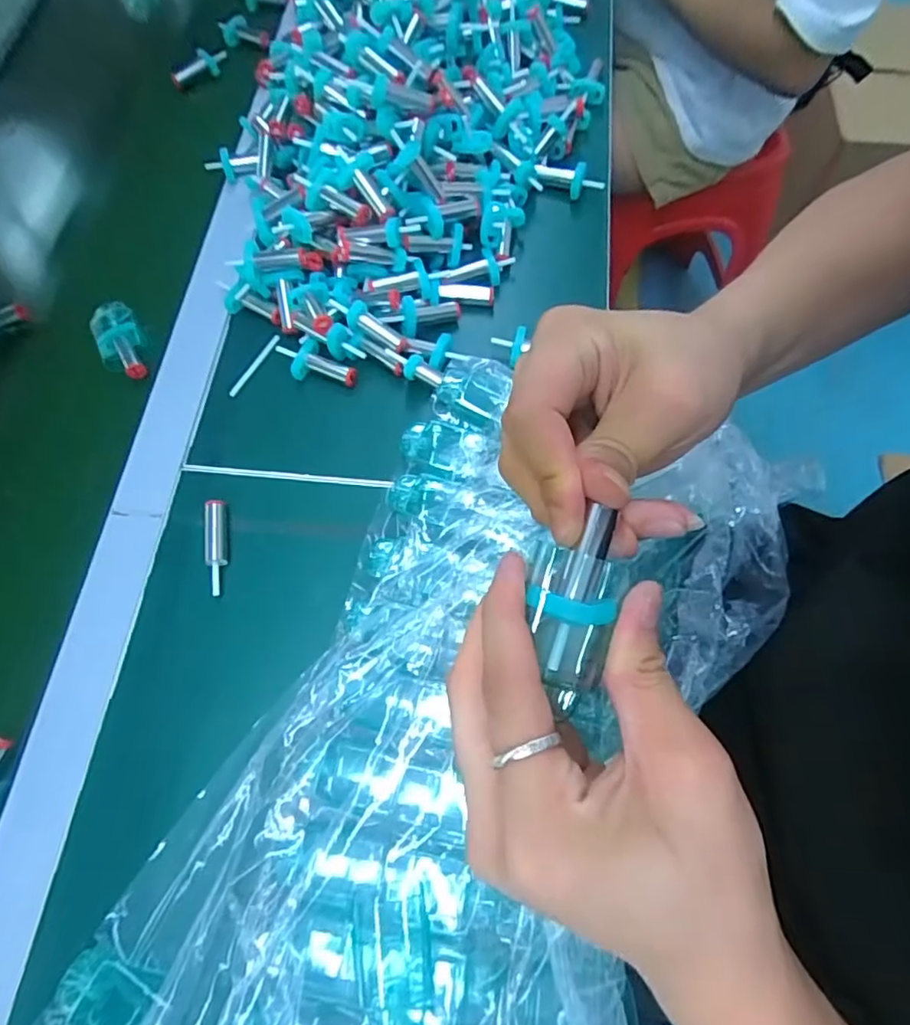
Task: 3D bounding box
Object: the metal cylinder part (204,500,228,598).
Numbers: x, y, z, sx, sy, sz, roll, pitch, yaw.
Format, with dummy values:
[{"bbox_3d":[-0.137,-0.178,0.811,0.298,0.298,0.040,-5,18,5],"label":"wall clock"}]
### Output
[{"bbox_3d":[-0.159,0.023,0.375,0.014,0.012,0.062,-7,68,0],"label":"metal cylinder part"}]

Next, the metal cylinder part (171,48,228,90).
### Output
[{"bbox_3d":[-0.264,-0.455,0.581,0.073,0.018,0.020,1,66,30],"label":"metal cylinder part"}]

